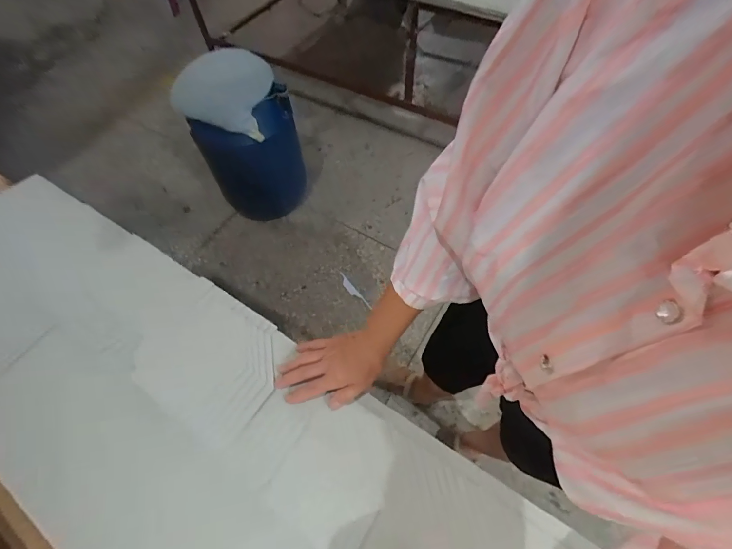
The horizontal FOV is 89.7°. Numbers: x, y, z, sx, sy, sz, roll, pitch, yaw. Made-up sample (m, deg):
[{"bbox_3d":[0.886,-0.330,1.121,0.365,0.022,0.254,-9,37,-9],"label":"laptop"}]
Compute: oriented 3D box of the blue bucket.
[{"bbox_3d":[-0.482,-0.557,1.530,0.384,0.537,0.438,-27,62,-13],"label":"blue bucket"}]

